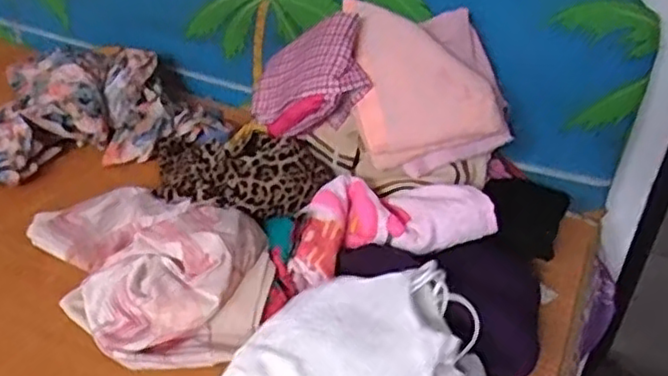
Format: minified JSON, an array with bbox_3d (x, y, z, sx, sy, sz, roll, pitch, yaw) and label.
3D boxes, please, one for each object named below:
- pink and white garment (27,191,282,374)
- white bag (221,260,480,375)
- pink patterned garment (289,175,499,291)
[{"bbox_3d":[-0.213,0.067,0.742,0.323,0.081,0.199,21,33,23],"label":"pink and white garment"},{"bbox_3d":[0.024,0.155,0.650,0.185,0.071,0.200,20,36,22],"label":"white bag"},{"bbox_3d":[0.057,0.037,0.793,0.221,0.078,0.104,-6,34,-15],"label":"pink patterned garment"}]

